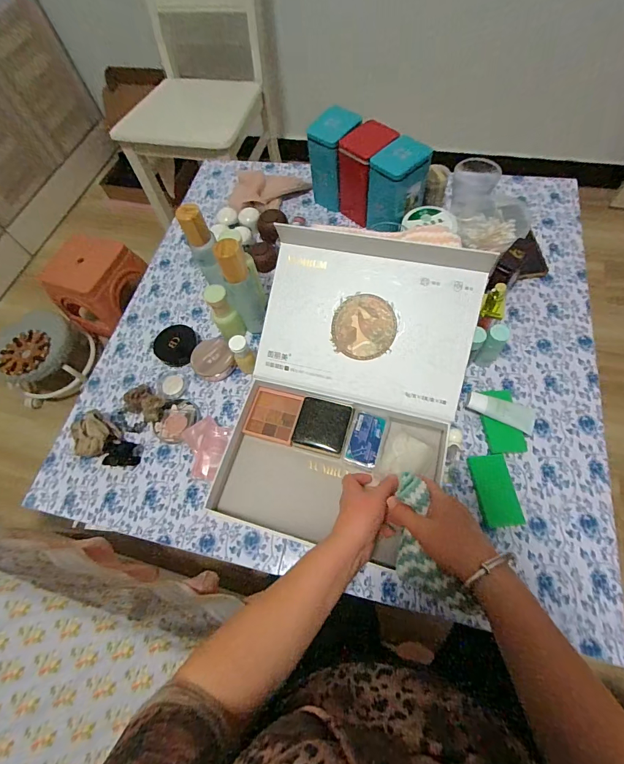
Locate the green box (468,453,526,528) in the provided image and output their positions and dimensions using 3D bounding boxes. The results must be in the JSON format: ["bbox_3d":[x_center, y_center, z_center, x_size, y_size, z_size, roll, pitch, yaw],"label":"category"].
[{"bbox_3d":[0.240,0.141,0.472,0.048,0.007,0.089,-7,64,2],"label":"green box"}]

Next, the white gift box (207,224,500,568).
[{"bbox_3d":[0.051,0.008,0.484,0.281,0.156,0.381,12,66,11],"label":"white gift box"}]

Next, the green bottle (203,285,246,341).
[{"bbox_3d":[-0.134,-0.105,0.559,0.036,0.096,0.031,25,70,16],"label":"green bottle"}]

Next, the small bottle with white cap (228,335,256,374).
[{"bbox_3d":[-0.104,-0.042,0.544,0.026,0.066,0.029,27,70,17],"label":"small bottle with white cap"}]

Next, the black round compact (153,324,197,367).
[{"bbox_3d":[-0.229,-0.063,0.601,0.077,0.015,0.070,-2,64,5],"label":"black round compact"}]

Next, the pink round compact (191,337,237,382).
[{"bbox_3d":[-0.159,-0.035,0.582,0.064,0.021,0.064,-2,64,5],"label":"pink round compact"}]

